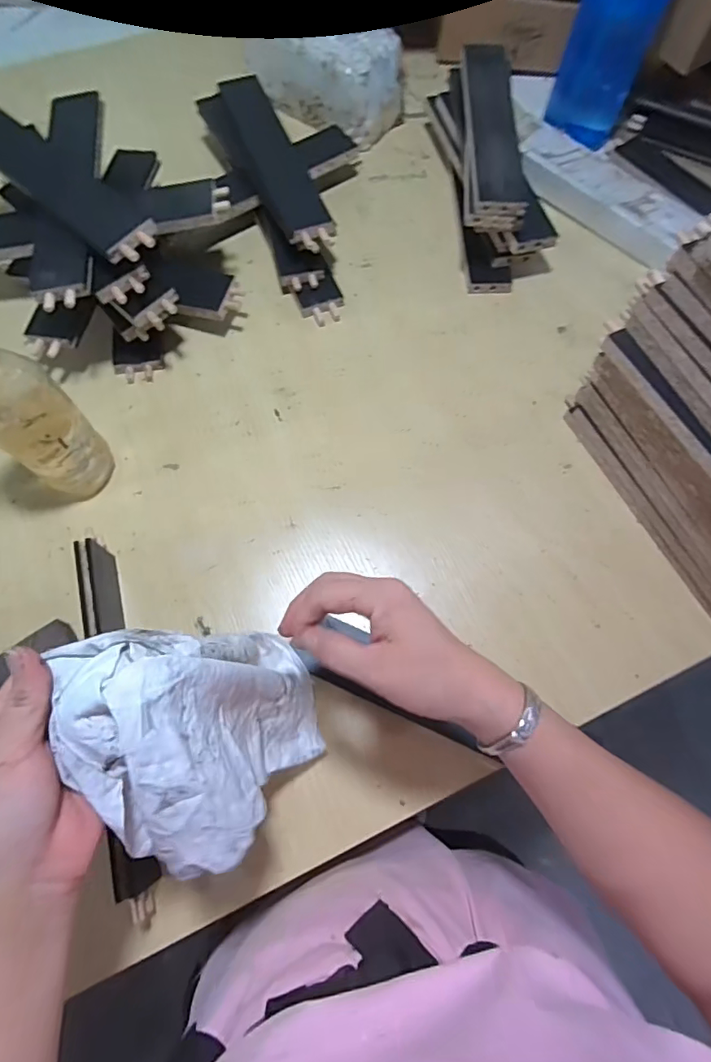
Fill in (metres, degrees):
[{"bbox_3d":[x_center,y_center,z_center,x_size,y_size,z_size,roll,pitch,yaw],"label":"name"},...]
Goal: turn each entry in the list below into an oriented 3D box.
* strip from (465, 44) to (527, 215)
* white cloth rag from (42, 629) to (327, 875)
[{"bbox_3d":[0.164,-0.490,0.612,0.057,0.019,0.295,2,70,-1],"label":"strip"},{"bbox_3d":[-0.090,0.136,0.344,0.118,0.199,0.134,-19,71,-8],"label":"white cloth rag"}]

